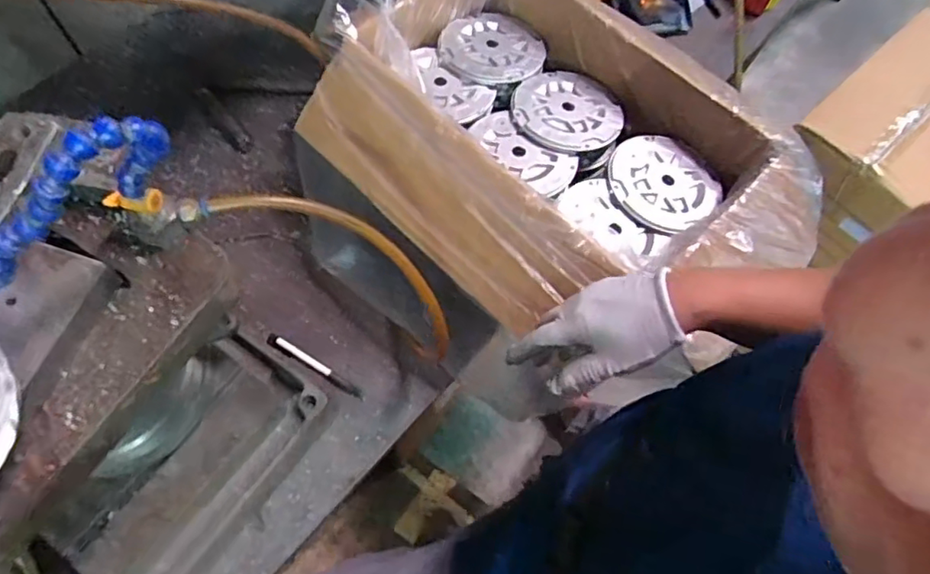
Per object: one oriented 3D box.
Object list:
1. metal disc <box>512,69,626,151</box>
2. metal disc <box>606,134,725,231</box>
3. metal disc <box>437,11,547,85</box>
[{"bbox_3d":[0.128,-0.220,0.739,0.133,0.010,0.125,1,63,-2],"label":"metal disc"},{"bbox_3d":[0.230,-0.123,0.691,0.124,0.010,0.122,1,63,-2],"label":"metal disc"},{"bbox_3d":[0.035,-0.315,0.777,0.134,0.008,0.126,1,63,-2],"label":"metal disc"}]

